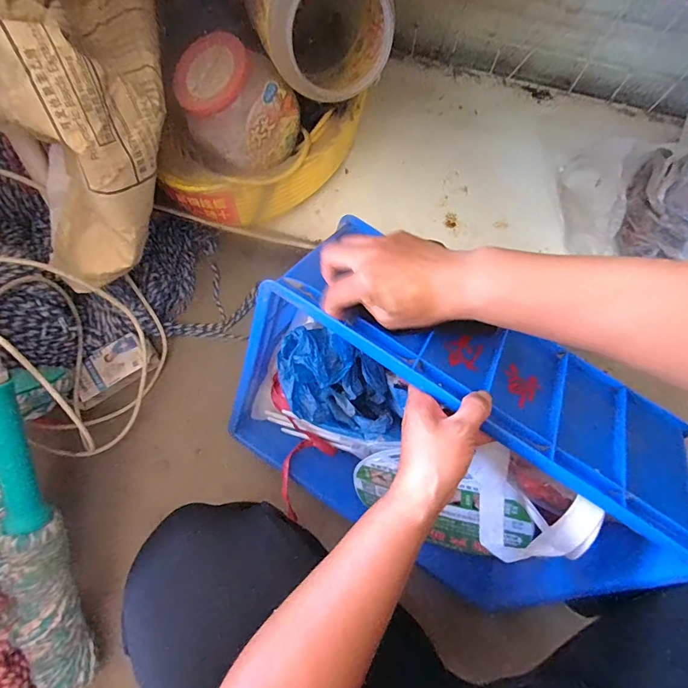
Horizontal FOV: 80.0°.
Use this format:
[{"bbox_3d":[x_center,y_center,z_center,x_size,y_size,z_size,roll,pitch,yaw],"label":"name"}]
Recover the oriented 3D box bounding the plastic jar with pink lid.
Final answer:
[{"bbox_3d":[-0.145,-0.310,0.554,0.140,0.133,0.115,30,80,4],"label":"plastic jar with pink lid"}]

